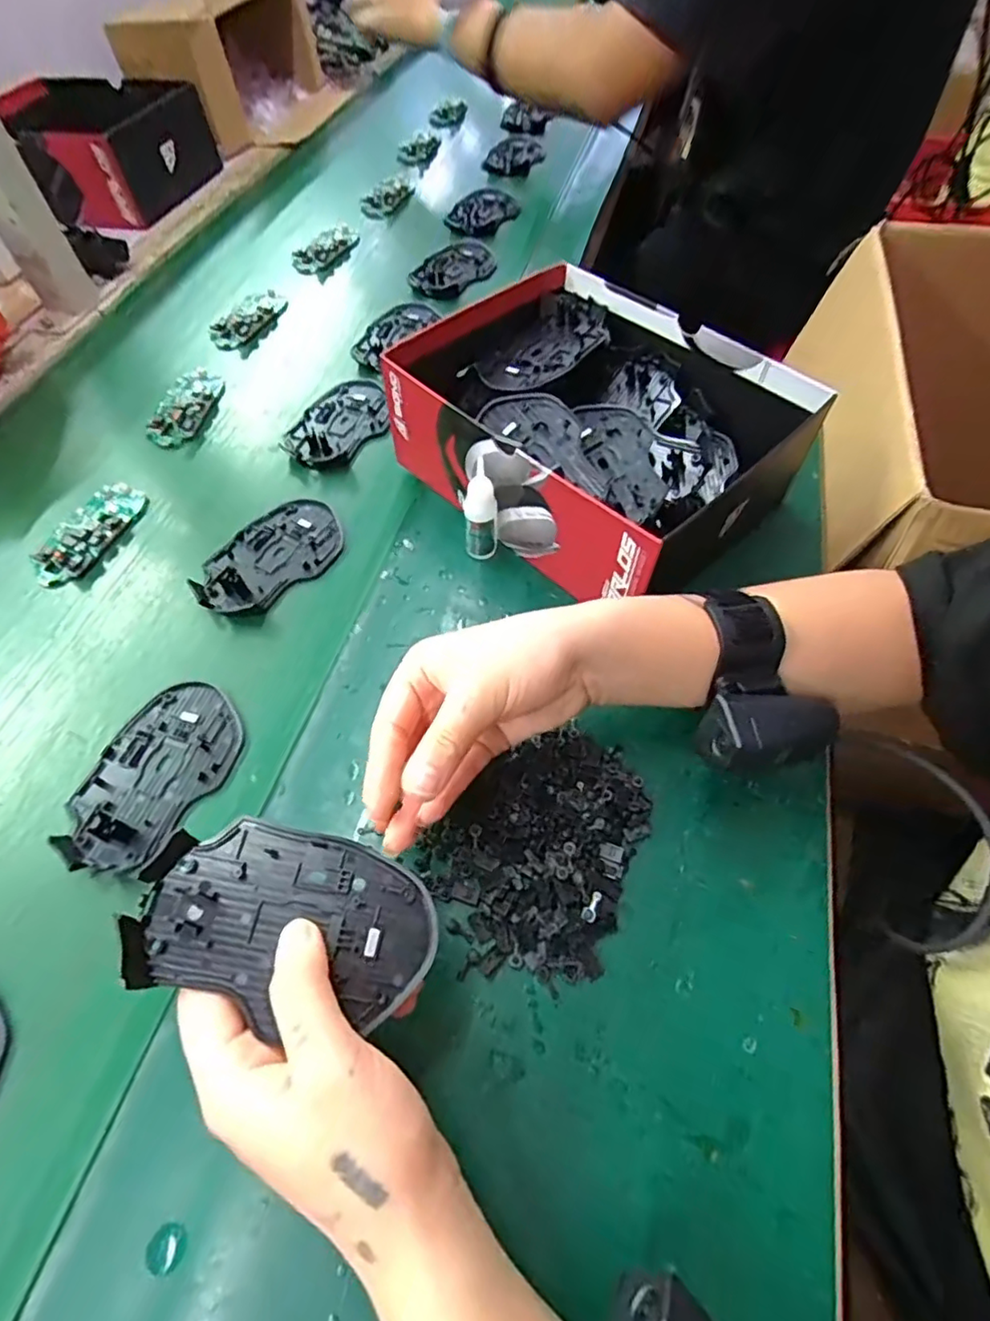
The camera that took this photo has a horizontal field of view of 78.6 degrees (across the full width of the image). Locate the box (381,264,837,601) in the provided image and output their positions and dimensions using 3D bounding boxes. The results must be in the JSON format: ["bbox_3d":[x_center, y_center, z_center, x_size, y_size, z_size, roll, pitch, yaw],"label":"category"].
[{"bbox_3d":[0.053,-0.165,0.435,0.206,0.092,0.254,-40,65,-22],"label":"box"}]

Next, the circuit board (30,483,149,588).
[{"bbox_3d":[-0.304,-0.097,0.450,0.046,0.014,0.097,21,60,14],"label":"circuit board"}]

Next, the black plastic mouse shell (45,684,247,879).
[{"bbox_3d":[-0.196,0.062,0.345,0.071,0.011,0.111,26,62,17],"label":"black plastic mouse shell"}]

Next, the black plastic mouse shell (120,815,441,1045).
[{"bbox_3d":[-0.082,0.103,0.242,0.111,0.025,0.069,13,59,9],"label":"black plastic mouse shell"}]

